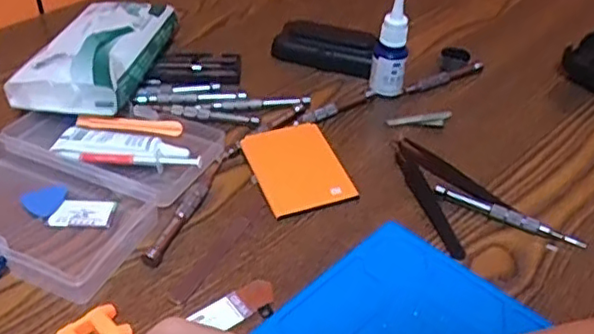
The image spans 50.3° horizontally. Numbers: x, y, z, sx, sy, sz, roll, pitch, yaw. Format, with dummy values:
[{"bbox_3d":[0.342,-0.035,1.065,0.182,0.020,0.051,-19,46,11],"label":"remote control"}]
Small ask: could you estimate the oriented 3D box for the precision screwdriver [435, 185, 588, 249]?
[{"bbox_3d":[0.148,0.033,0.443,0.104,0.009,0.009,22,44,21],"label":"precision screwdriver"}]

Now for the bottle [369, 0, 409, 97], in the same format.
[{"bbox_3d":[0.080,-0.103,0.534,0.025,0.090,0.022,-3,41,-7],"label":"bottle"}]

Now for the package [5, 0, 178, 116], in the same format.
[{"bbox_3d":[-0.170,-0.101,0.548,0.085,0.043,0.166,7,41,5],"label":"package"}]

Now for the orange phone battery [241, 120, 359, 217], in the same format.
[{"bbox_3d":[0.000,-0.001,0.473,0.062,0.005,0.080,-15,54,-18],"label":"orange phone battery"}]

